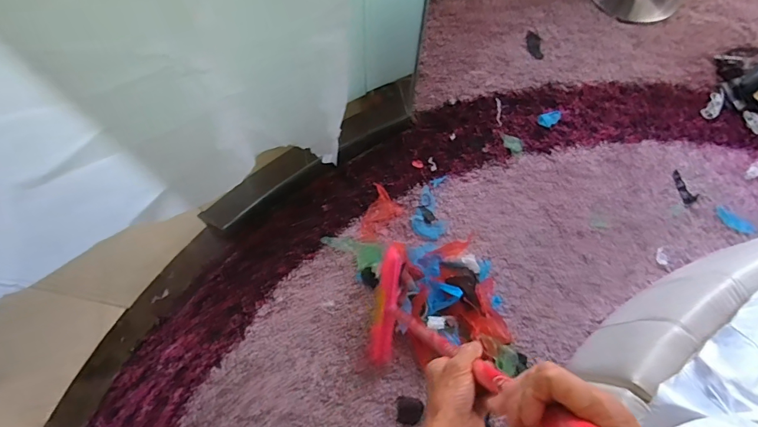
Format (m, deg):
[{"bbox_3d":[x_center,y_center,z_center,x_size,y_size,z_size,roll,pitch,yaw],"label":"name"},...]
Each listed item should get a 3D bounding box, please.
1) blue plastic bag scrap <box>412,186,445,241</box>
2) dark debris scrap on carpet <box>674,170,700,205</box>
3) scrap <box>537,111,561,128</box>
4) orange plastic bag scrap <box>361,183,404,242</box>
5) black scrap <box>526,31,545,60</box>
[{"bbox_3d":[0.148,0.002,1.302,0.100,0.017,0.176,-17,71,-7],"label":"blue plastic bag scrap"},{"bbox_3d":[1.022,-0.089,1.360,0.052,0.014,0.115,-20,72,-8],"label":"dark debris scrap on carpet"},{"bbox_3d":[0.608,-0.332,1.431,0.096,0.013,0.053,-14,71,-5],"label":"scrap"},{"bbox_3d":[-0.017,-0.004,1.300,0.168,0.027,0.129,-43,76,-14],"label":"orange plastic bag scrap"},{"bbox_3d":[0.597,-0.647,1.551,0.056,0.018,0.126,-5,70,-2],"label":"black scrap"}]

